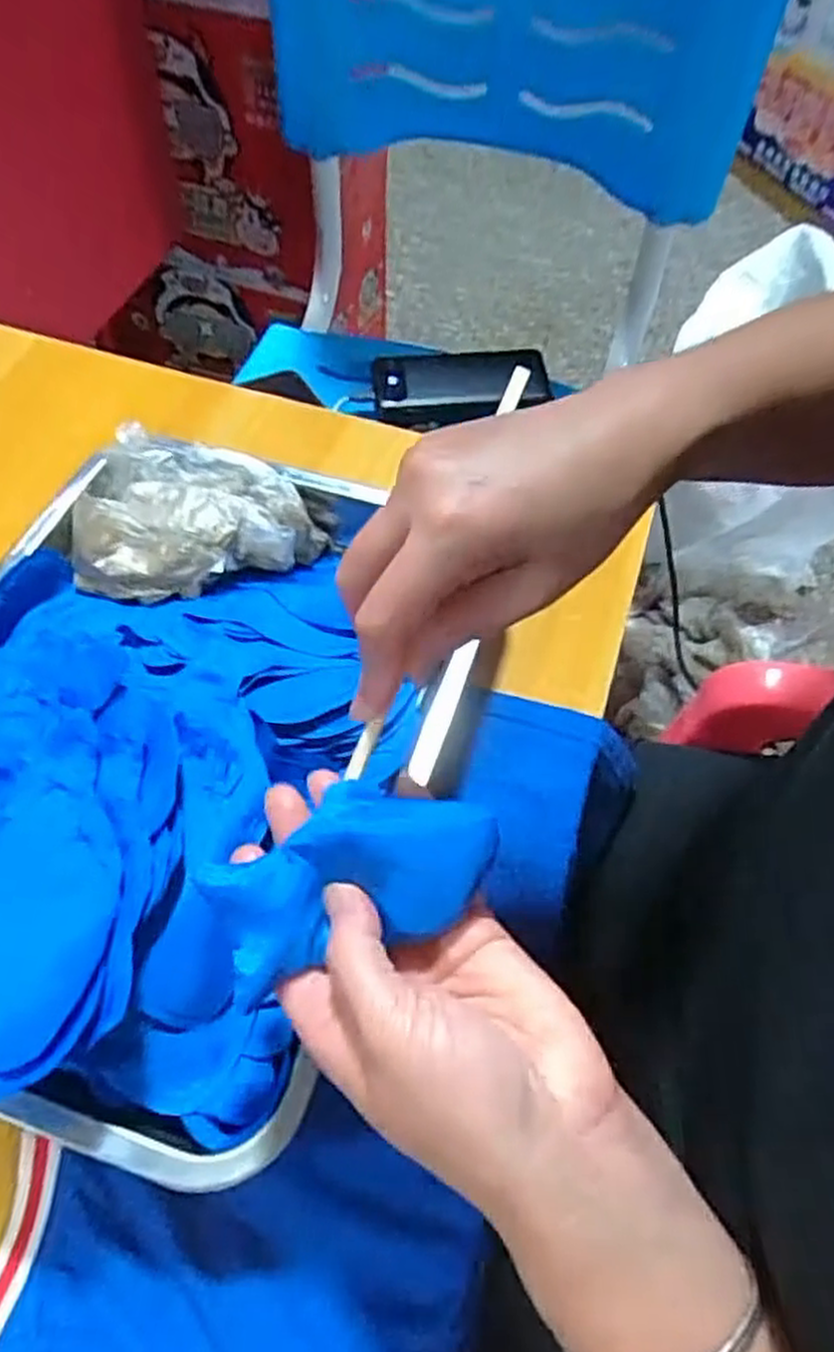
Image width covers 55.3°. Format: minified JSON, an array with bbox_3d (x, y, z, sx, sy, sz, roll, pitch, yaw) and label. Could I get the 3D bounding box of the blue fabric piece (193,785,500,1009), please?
[{"bbox_3d":[-0.022,0.066,0.265,0.096,0.019,0.047,-23,61,-1],"label":"blue fabric piece"}]

